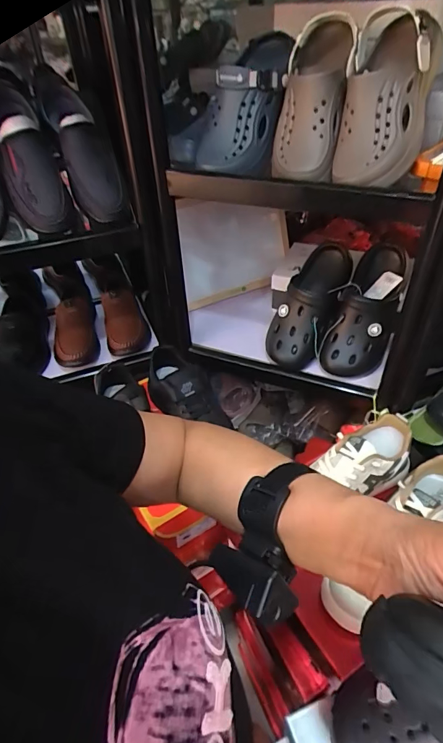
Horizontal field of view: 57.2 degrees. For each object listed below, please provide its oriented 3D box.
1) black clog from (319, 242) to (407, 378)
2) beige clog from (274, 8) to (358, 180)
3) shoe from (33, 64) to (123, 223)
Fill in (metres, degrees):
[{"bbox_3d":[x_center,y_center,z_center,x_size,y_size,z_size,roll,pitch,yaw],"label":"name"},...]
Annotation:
[{"bbox_3d":[0.278,-0.119,0.780,0.108,0.073,0.262,19,84,23],"label":"black clog"},{"bbox_3d":[0.132,-0.391,0.599,0.096,0.207,0.094,9,5,13],"label":"beige clog"},{"bbox_3d":[-0.238,-0.401,0.679,0.081,0.078,0.302,-22,82,-21],"label":"shoe"}]

